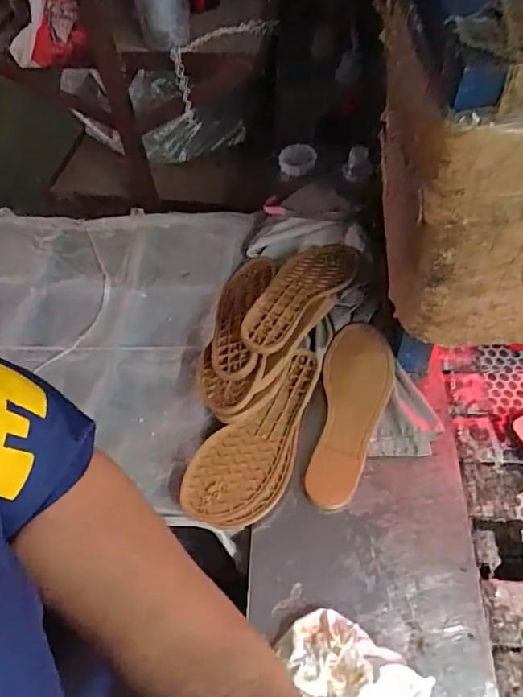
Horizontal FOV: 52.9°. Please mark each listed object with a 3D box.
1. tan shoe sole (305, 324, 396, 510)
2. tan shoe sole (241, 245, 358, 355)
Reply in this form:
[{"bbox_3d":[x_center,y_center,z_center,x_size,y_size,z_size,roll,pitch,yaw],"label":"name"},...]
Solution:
[{"bbox_3d":[0.109,0.074,0.642,0.081,0.027,0.237,12,57,11],"label":"tan shoe sole"},{"bbox_3d":[0.051,-0.077,0.693,0.082,0.021,0.238,27,49,22],"label":"tan shoe sole"}]

